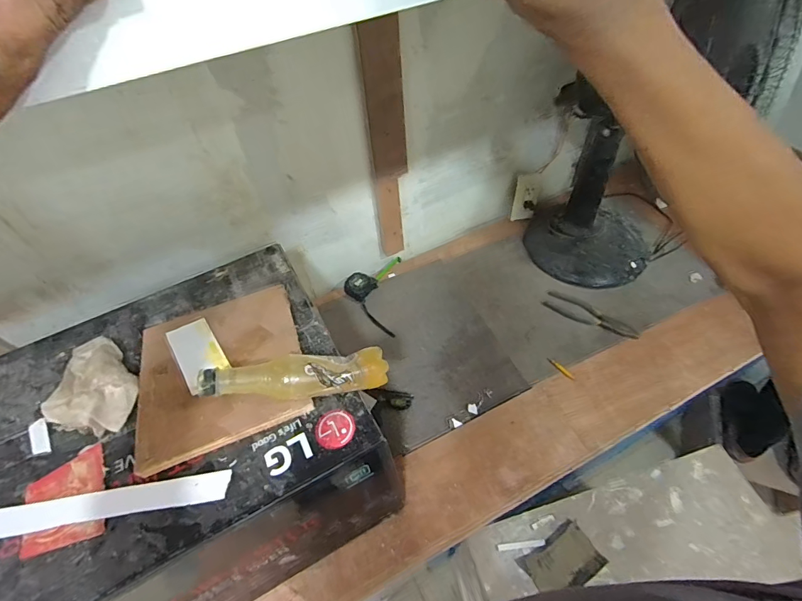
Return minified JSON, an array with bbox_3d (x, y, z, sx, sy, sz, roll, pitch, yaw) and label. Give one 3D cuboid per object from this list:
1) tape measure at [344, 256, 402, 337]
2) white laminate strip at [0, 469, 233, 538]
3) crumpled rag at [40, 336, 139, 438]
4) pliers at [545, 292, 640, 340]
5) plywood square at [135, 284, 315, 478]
[{"bbox_3d":[-0.075,-0.019,1.015,0.130,0.039,0.244,1,54,5],"label":"tape measure"},{"bbox_3d":[-0.349,0.234,0.468,0.304,0.006,0.033,-9,46,-1],"label":"white laminate strip"},{"bbox_3d":[-0.422,0.112,0.551,0.102,0.051,0.161,-39,60,-22],"label":"crumpled rag"},{"bbox_3d":[0.432,0.034,0.940,0.204,0.010,0.045,29,61,23],"label":"pliers"},{"bbox_3d":[-0.246,0.085,0.561,0.211,0.015,0.233,-21,49,-8],"label":"plywood square"}]

